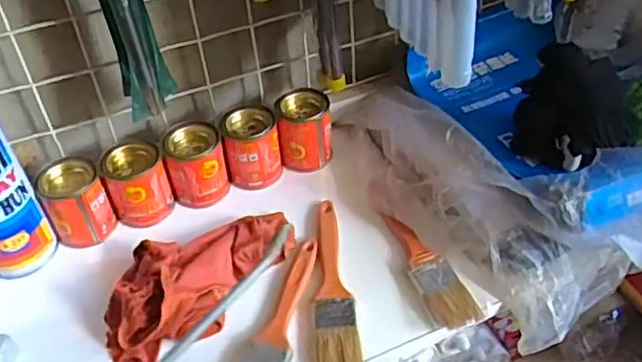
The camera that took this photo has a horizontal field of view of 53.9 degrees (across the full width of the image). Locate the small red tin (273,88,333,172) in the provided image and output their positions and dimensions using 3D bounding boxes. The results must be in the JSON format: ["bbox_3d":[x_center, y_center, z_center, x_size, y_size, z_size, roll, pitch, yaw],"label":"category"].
[{"bbox_3d":[-0.017,-0.051,0.641,0.053,0.067,0.050,-7,40,-1],"label":"small red tin"}]

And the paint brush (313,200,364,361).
[{"bbox_3d":[0.008,0.084,0.541,0.034,0.013,0.174,-7,40,-1],"label":"paint brush"}]

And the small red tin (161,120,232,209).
[{"bbox_3d":[-0.120,-0.016,0.612,0.055,0.069,0.051,-4,40,3],"label":"small red tin"}]

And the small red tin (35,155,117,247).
[{"bbox_3d":[-0.225,0.019,0.582,0.052,0.068,0.053,-22,43,-18],"label":"small red tin"}]

